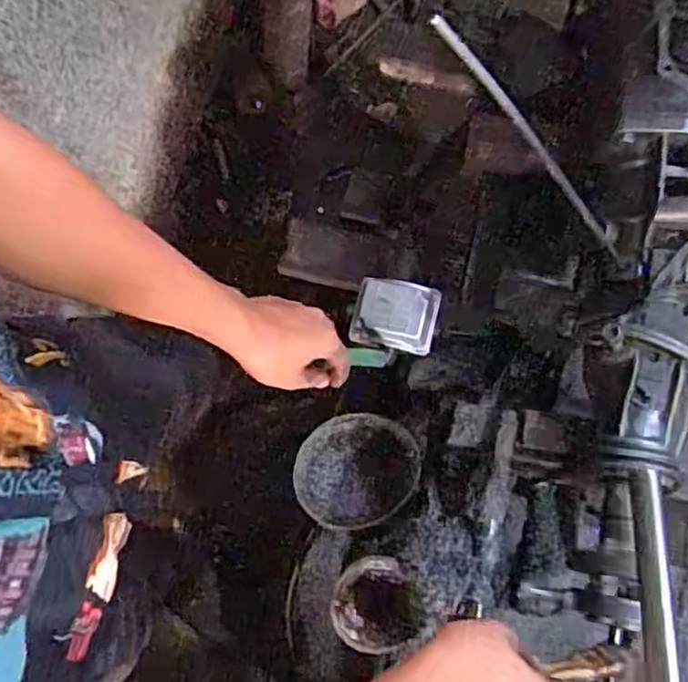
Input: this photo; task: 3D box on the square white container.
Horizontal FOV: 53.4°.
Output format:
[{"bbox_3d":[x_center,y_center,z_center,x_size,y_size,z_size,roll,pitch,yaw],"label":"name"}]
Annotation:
[{"bbox_3d":[0.055,-0.030,0.716,0.086,0.028,0.076,14,79,3],"label":"square white container"}]

